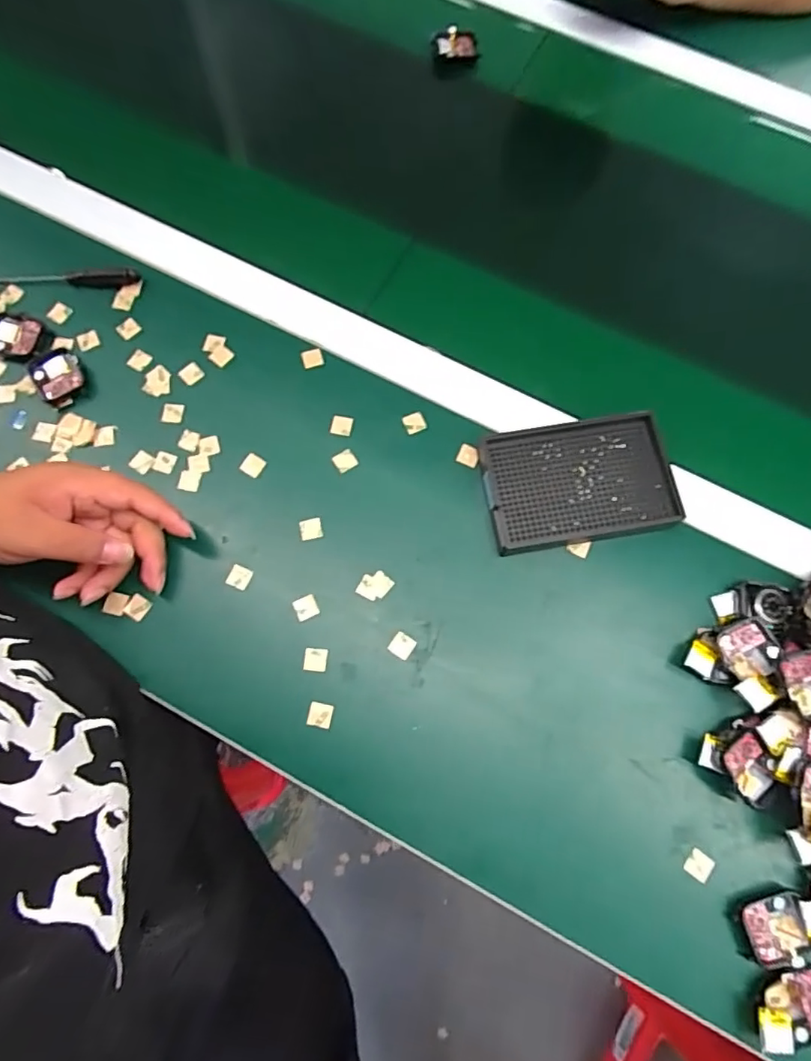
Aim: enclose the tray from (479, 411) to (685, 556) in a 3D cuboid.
[{"bbox_3d":[0.131,-0.036,0.438,0.139,0.024,0.091,-9,74,-4],"label":"tray"}]

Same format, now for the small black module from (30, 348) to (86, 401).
[{"bbox_3d":[-0.281,-0.125,0.463,0.037,0.006,0.040,-33,77,-10],"label":"small black module"}]

